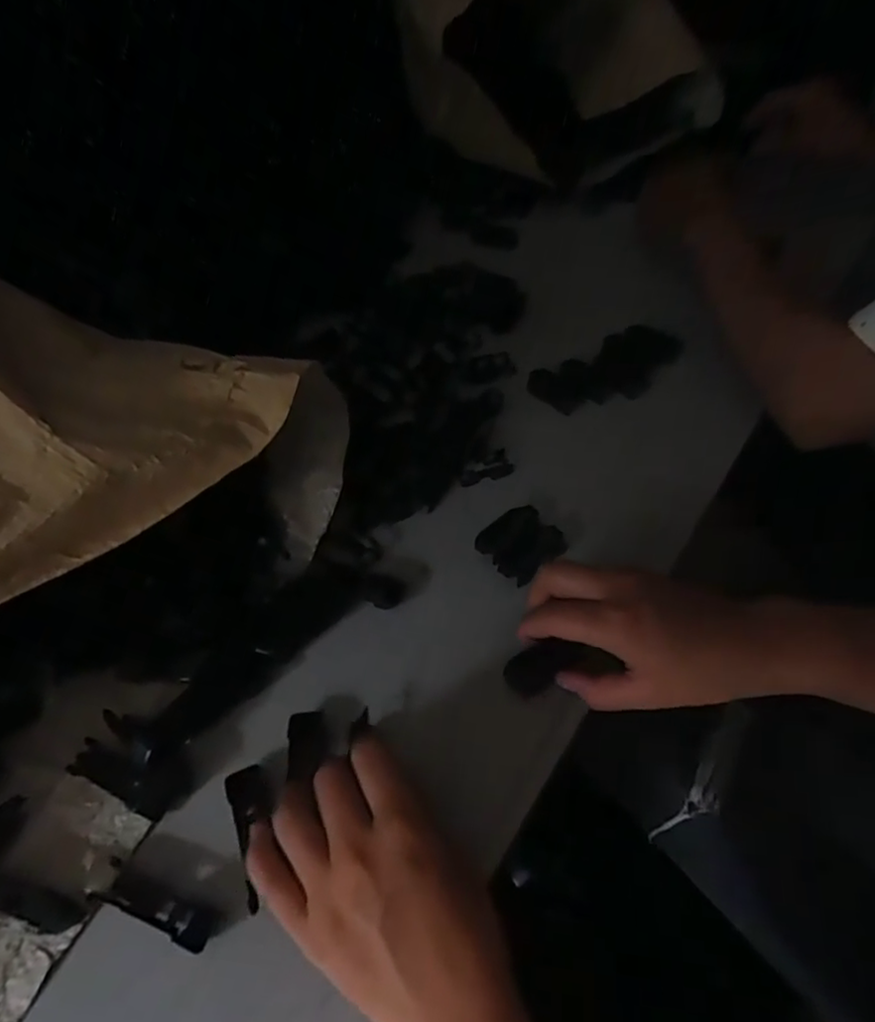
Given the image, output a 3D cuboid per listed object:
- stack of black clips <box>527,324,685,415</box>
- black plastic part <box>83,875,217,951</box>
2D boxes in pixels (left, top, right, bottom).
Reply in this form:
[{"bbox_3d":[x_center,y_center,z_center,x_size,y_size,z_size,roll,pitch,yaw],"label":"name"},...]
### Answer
[{"bbox_3d":[0.138,-0.115,0.520,0.121,0.018,0.052,-22,54,-12],"label":"stack of black clips"},{"bbox_3d":[-0.138,0.193,0.313,0.065,0.013,0.018,15,55,15],"label":"black plastic part"}]

